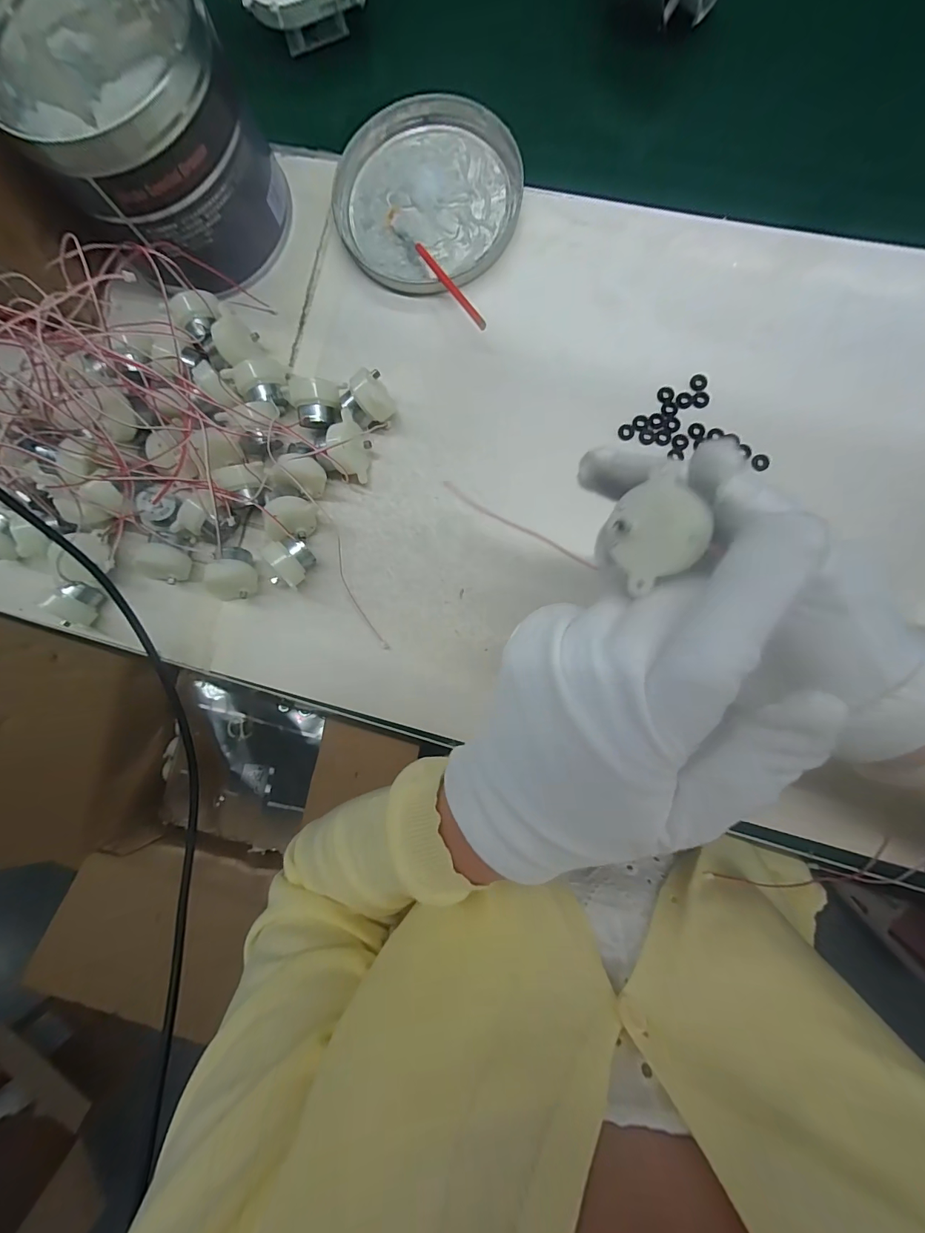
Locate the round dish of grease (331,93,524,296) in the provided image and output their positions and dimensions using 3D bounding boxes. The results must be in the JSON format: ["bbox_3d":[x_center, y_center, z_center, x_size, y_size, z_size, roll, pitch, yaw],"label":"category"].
[{"bbox_3d":[-0.026,-0.297,0.297,0.129,0.015,0.130,0,86,5],"label":"round dish of grease"}]

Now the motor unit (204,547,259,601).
[{"bbox_3d":[-0.154,-0.029,0.286,0.022,0.032,0.034,1,86,5],"label":"motor unit"}]

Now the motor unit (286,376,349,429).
[{"bbox_3d":[-0.095,-0.143,0.287,0.035,0.025,0.029,-6,86,4],"label":"motor unit"}]

